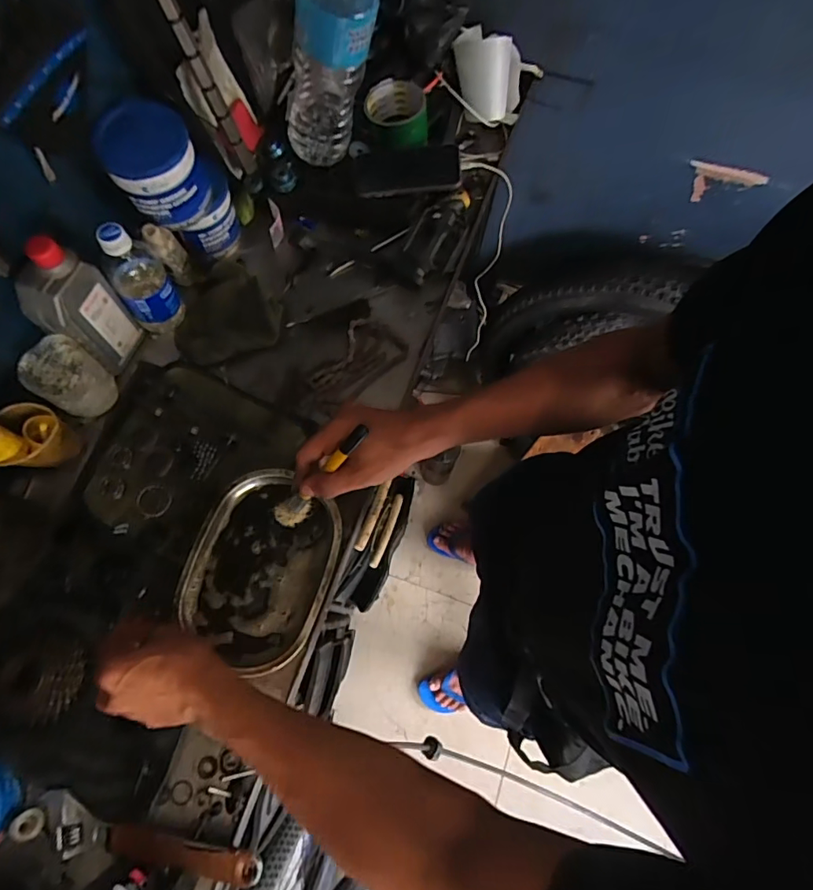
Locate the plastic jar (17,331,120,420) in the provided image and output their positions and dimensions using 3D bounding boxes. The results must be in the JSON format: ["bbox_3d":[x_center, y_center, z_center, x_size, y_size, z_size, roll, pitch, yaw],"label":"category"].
[{"bbox_3d":[-0.399,-0.076,0.595,0.065,0.082,0.071,36,74,10],"label":"plastic jar"}]

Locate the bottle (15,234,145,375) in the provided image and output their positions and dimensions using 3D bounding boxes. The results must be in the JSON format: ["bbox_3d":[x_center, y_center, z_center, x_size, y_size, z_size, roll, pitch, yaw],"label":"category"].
[{"bbox_3d":[-0.381,-0.159,0.582,0.050,0.164,0.081,20,72,5],"label":"bottle"}]

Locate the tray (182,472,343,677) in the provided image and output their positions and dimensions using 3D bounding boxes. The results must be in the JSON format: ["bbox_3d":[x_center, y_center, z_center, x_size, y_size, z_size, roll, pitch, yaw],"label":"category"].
[{"bbox_3d":[-0.161,0.134,0.561,0.152,0.035,0.198,20,72,5],"label":"tray"}]

